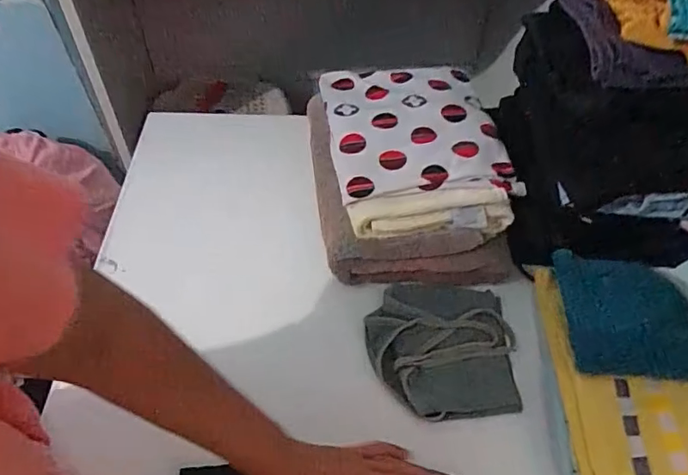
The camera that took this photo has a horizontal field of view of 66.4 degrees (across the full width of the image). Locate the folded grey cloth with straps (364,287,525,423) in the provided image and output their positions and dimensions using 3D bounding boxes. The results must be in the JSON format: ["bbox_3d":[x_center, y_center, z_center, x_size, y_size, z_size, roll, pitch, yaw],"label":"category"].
[{"bbox_3d":[0.114,0.126,0.612,0.165,0.013,0.163,-4,53,-4],"label":"folded grey cloth with straps"}]

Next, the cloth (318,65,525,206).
[{"bbox_3d":[0.087,-0.146,0.681,0.212,0.030,0.221,-8,53,-7],"label":"cloth"}]

